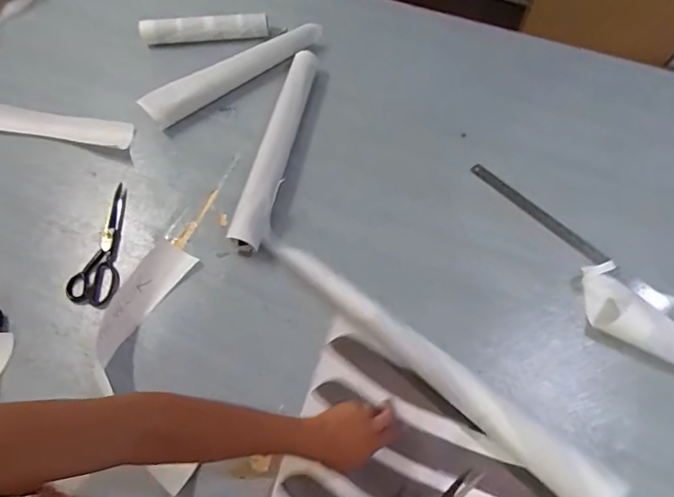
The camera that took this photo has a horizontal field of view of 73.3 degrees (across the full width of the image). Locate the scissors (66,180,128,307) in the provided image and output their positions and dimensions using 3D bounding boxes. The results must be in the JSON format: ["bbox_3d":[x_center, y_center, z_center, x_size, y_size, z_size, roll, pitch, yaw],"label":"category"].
[{"bbox_3d":[-0.444,-0.009,0.841,0.091,0.020,0.254,-9,63,-6],"label":"scissors"}]

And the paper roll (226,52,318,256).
[{"bbox_3d":[-0.116,-0.224,0.939,0.065,0.070,0.508,10,63,4],"label":"paper roll"}]

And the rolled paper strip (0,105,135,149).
[{"bbox_3d":[-0.674,-0.269,0.964,0.491,0.036,0.066,8,63,3],"label":"rolled paper strip"}]

